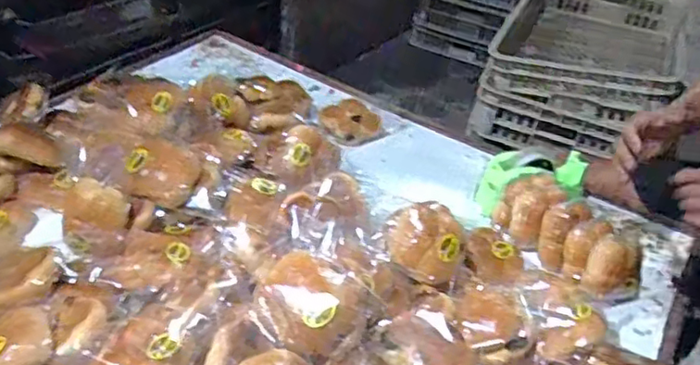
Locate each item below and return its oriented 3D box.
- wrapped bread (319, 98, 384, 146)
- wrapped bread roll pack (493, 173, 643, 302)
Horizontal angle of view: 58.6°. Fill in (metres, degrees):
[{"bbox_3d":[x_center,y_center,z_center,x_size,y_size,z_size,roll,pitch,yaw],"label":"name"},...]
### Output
[{"bbox_3d":[-0.001,-0.138,1.311,0.115,0.050,0.137,-25,48,-35],"label":"wrapped bread"},{"bbox_3d":[0.364,0.084,1.036,0.106,0.099,0.248,-19,45,-30],"label":"wrapped bread roll pack"}]

